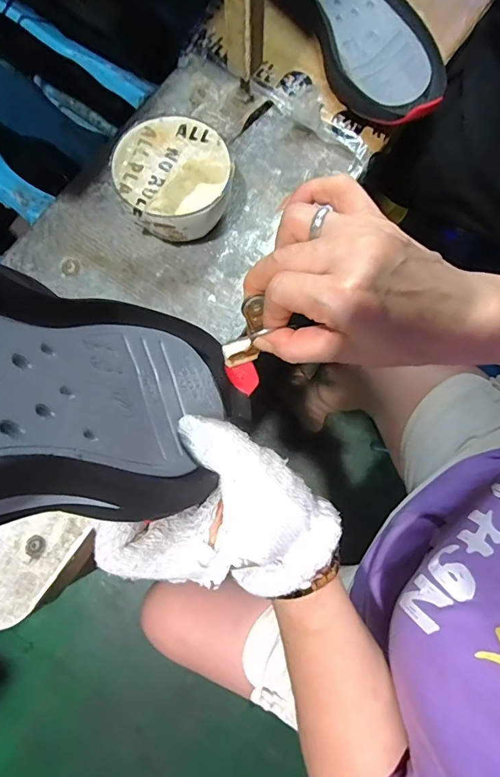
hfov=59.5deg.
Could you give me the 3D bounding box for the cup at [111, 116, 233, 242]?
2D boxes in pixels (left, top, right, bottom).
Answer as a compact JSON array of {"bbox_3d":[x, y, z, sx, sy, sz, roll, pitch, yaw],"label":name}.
[{"bbox_3d":[-0.068,-0.188,0.411,0.098,0.061,0.103,0,78,-1],"label":"cup"}]

